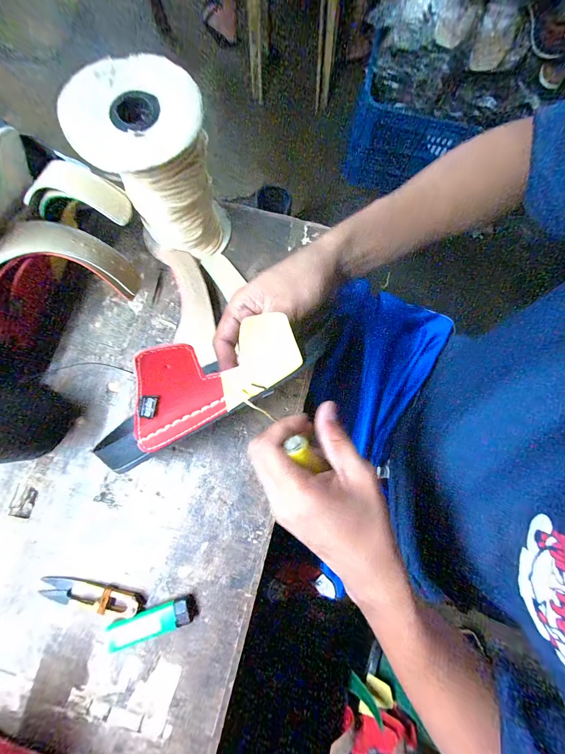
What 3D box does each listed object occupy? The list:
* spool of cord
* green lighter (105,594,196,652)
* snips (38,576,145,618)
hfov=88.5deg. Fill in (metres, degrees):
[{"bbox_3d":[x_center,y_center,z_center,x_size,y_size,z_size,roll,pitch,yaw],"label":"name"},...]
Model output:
[{"bbox_3d":[-0.112,-0.188,0.285,0.099,0.144,0.086,-32,81,-7],"label":"spool of cord"},{"bbox_3d":[-0.124,0.235,0.277,0.080,0.009,0.024,-16,79,-4],"label":"green lighter"},{"bbox_3d":[-0.185,0.214,0.281,0.100,0.010,0.022,8,79,1],"label":"snips"}]

